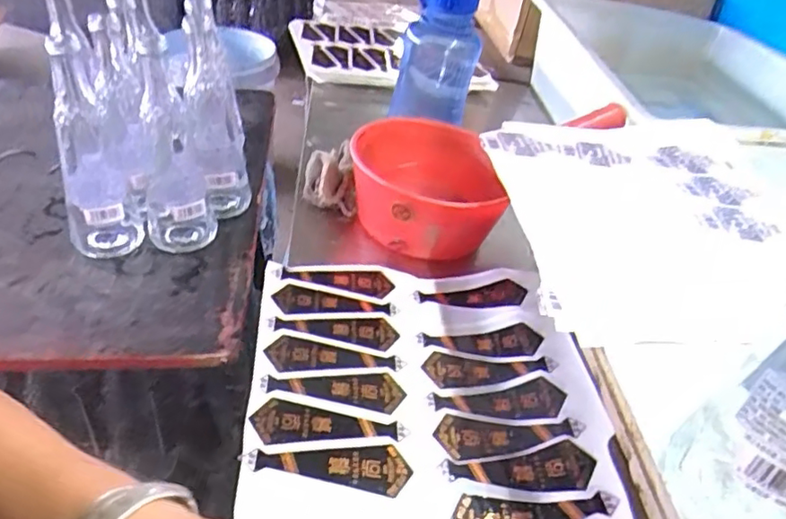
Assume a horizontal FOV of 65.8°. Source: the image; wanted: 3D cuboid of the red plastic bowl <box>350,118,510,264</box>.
[{"bbox_3d":[0.033,-0.075,0.628,0.148,0.077,0.176,8,37,2],"label":"red plastic bowl"}]

